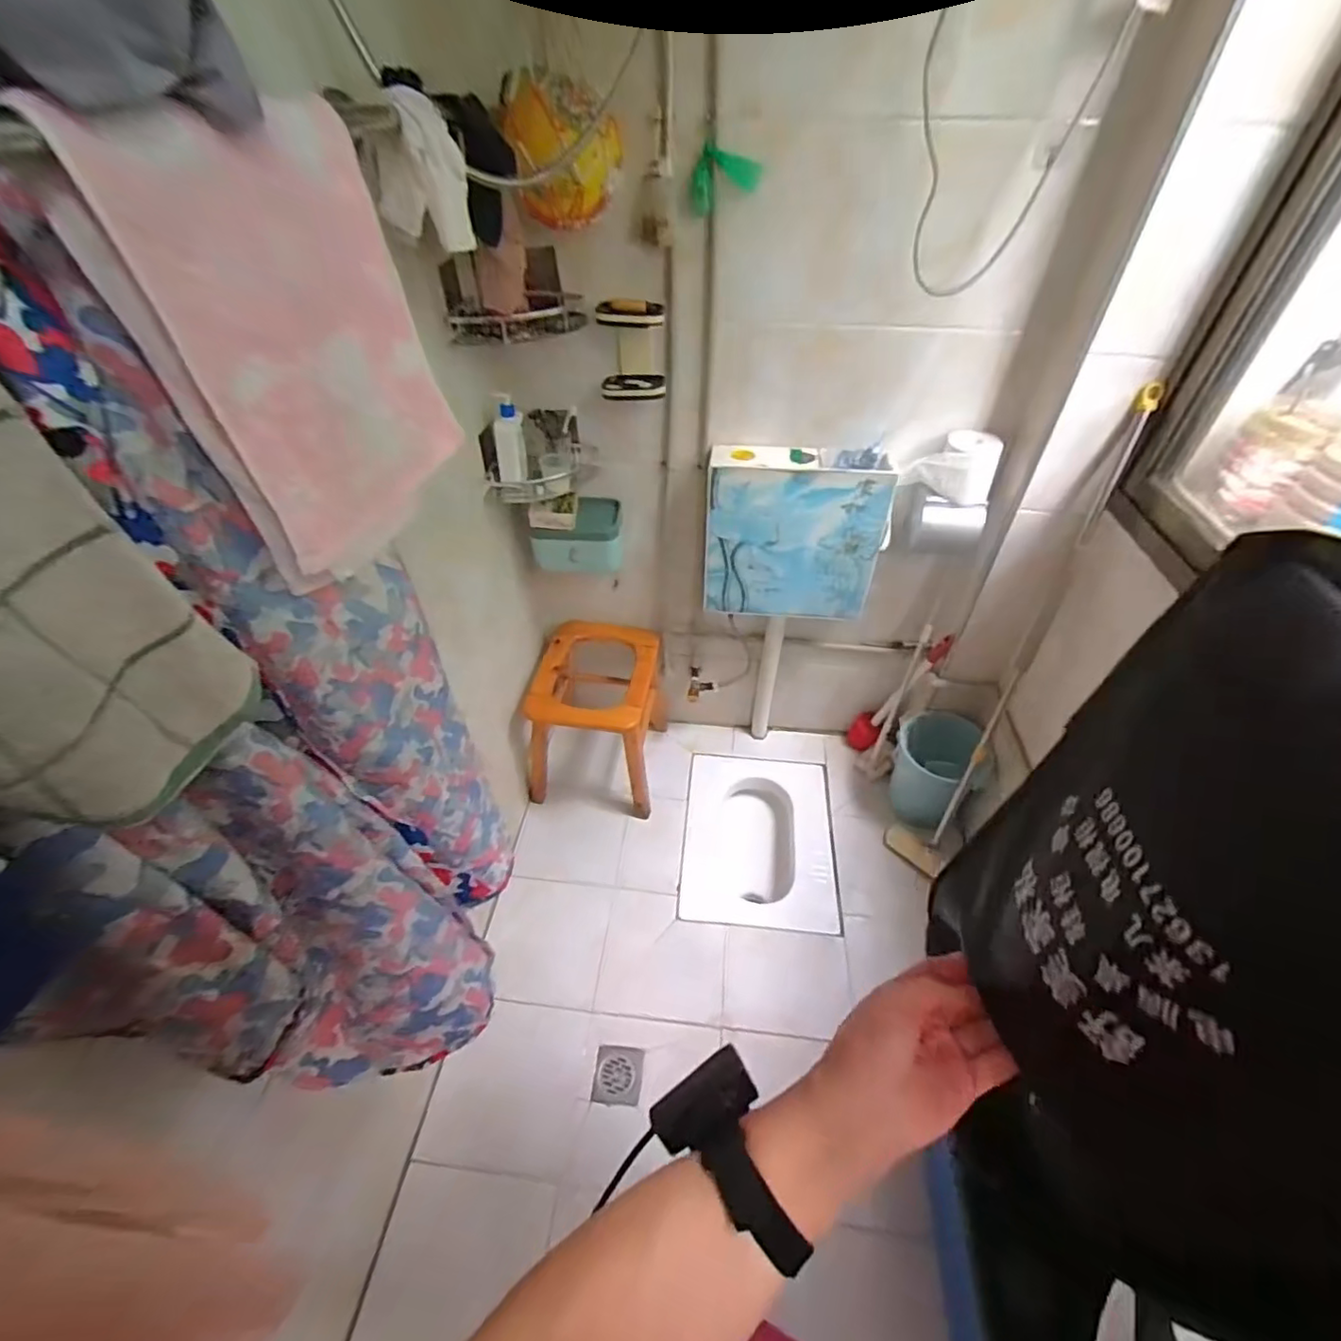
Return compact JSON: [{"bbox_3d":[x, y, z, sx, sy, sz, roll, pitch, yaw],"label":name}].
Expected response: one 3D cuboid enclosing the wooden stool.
[{"bbox_3d":[-0.193,0.117,1.583,0.304,0.404,0.391,6,44,5],"label":"wooden stool"}]

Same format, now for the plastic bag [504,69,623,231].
[{"bbox_3d":[-0.138,-0.681,0.781,0.141,0.150,0.087,-3,44,-4],"label":"plastic bag"}]

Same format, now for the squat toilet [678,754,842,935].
[{"bbox_3d":[0.235,0.487,1.628,0.382,0.166,0.490,5,44,4],"label":"squat toilet"}]

